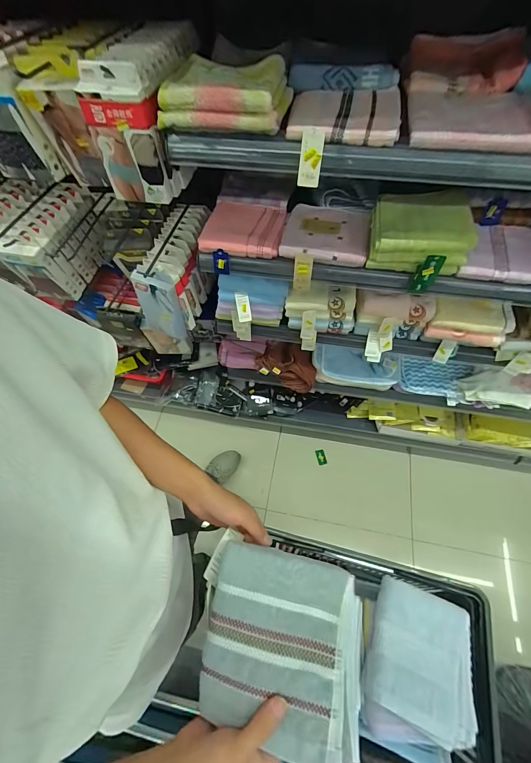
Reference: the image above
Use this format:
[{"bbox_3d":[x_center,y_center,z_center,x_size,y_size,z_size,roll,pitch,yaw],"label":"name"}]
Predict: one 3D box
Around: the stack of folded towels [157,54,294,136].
[{"bbox_3d":[-0.062,-0.476,0.518,0.190,0.055,0.150,8,61,6],"label":"stack of folded towels"}]

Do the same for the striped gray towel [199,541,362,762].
[{"bbox_3d":[0.022,0.302,0.370,0.178,0.036,0.174,9,61,7],"label":"striped gray towel"}]

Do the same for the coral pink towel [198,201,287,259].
[{"bbox_3d":[-0.053,-0.373,0.765,0.189,0.035,0.164,8,61,6],"label":"coral pink towel"}]

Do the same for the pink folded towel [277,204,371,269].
[{"bbox_3d":[0.141,-0.356,0.744,0.194,0.039,0.182,9,61,7],"label":"pink folded towel"}]

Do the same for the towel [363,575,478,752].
[{"bbox_3d":[0.274,0.474,0.542,0.180,0.046,0.190,17,62,11],"label":"towel"}]

